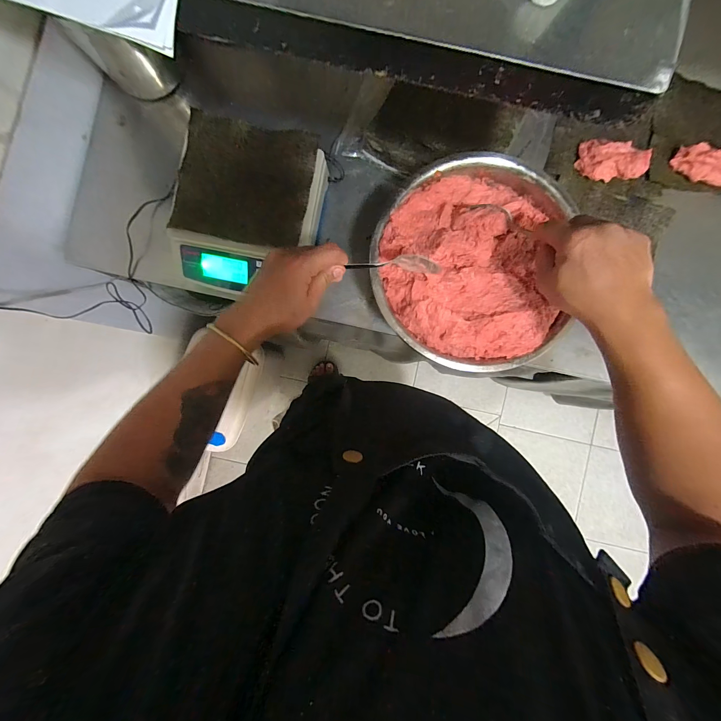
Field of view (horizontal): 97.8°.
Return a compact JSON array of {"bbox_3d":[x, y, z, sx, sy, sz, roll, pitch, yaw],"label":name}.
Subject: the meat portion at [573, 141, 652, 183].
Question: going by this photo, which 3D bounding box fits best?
[{"bbox_3d":[0.423,-0.332,0.529,0.106,0.034,0.058,16,89,1],"label":"meat portion"}]

